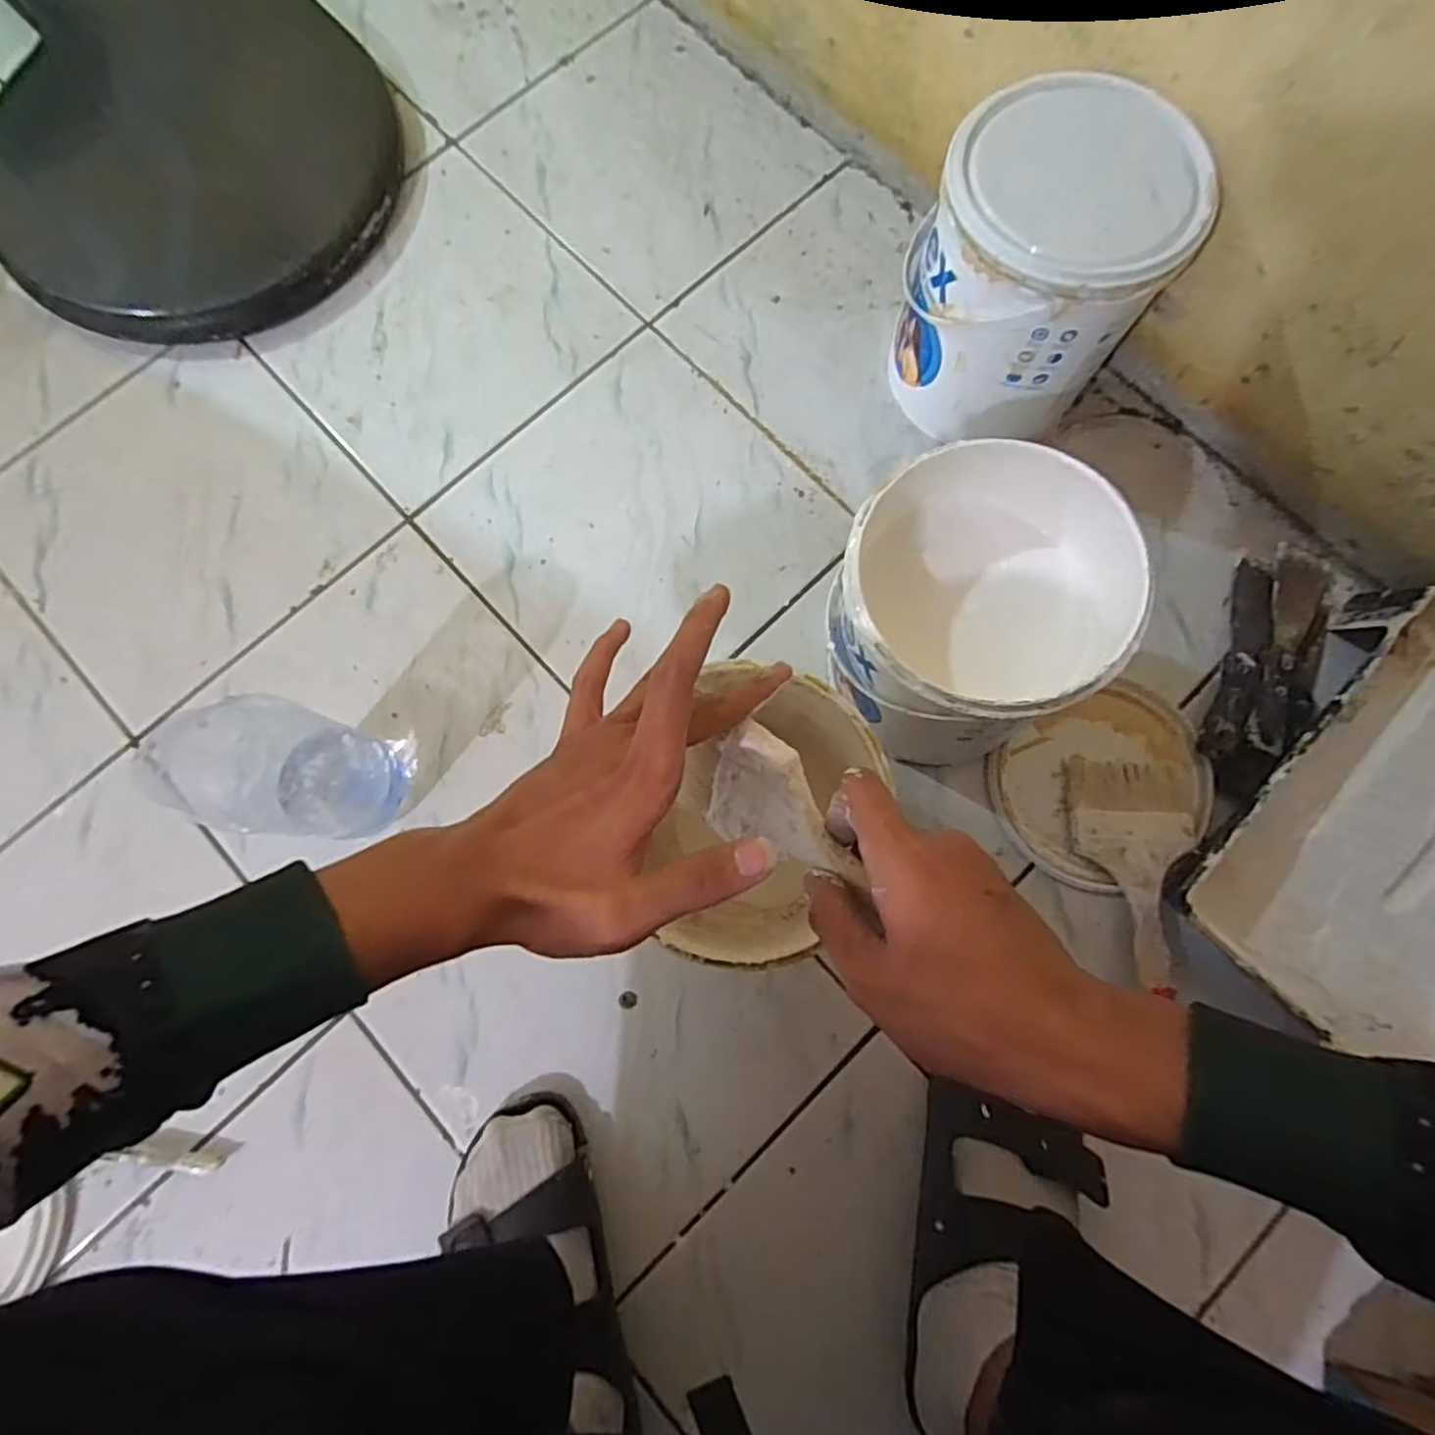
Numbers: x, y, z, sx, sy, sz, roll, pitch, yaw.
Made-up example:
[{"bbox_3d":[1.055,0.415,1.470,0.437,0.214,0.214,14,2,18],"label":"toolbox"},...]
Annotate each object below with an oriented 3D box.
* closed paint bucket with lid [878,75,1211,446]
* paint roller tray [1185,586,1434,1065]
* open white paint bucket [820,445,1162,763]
[{"bbox_3d":[0.245,-0.344,0.582,0.174,0.208,0.161,0,80,0],"label":"closed paint bucket with lid"},{"bbox_3d":[0.561,0.112,0.550,0.302,0.066,0.344,41,80,7],"label":"paint roller tray"},{"bbox_3d":[0.173,-0.064,0.524,0.180,0.200,0.172,0,78,-1],"label":"open white paint bucket"}]

